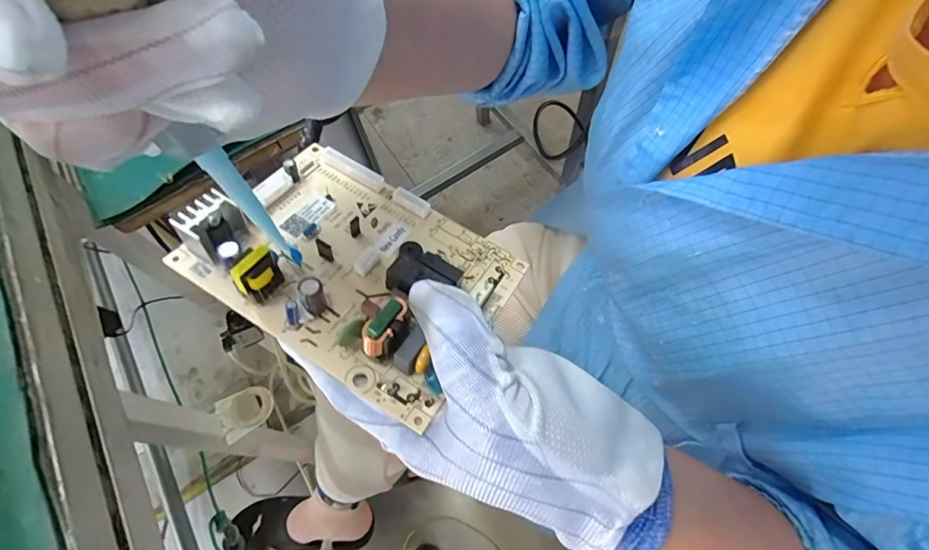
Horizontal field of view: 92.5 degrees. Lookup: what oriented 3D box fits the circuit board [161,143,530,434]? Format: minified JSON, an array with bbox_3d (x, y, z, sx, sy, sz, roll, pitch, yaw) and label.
[{"bbox_3d":[-0.048,-0.011,0.208,0.136,0.030,0.101,31,58,10],"label":"circuit board"}]

